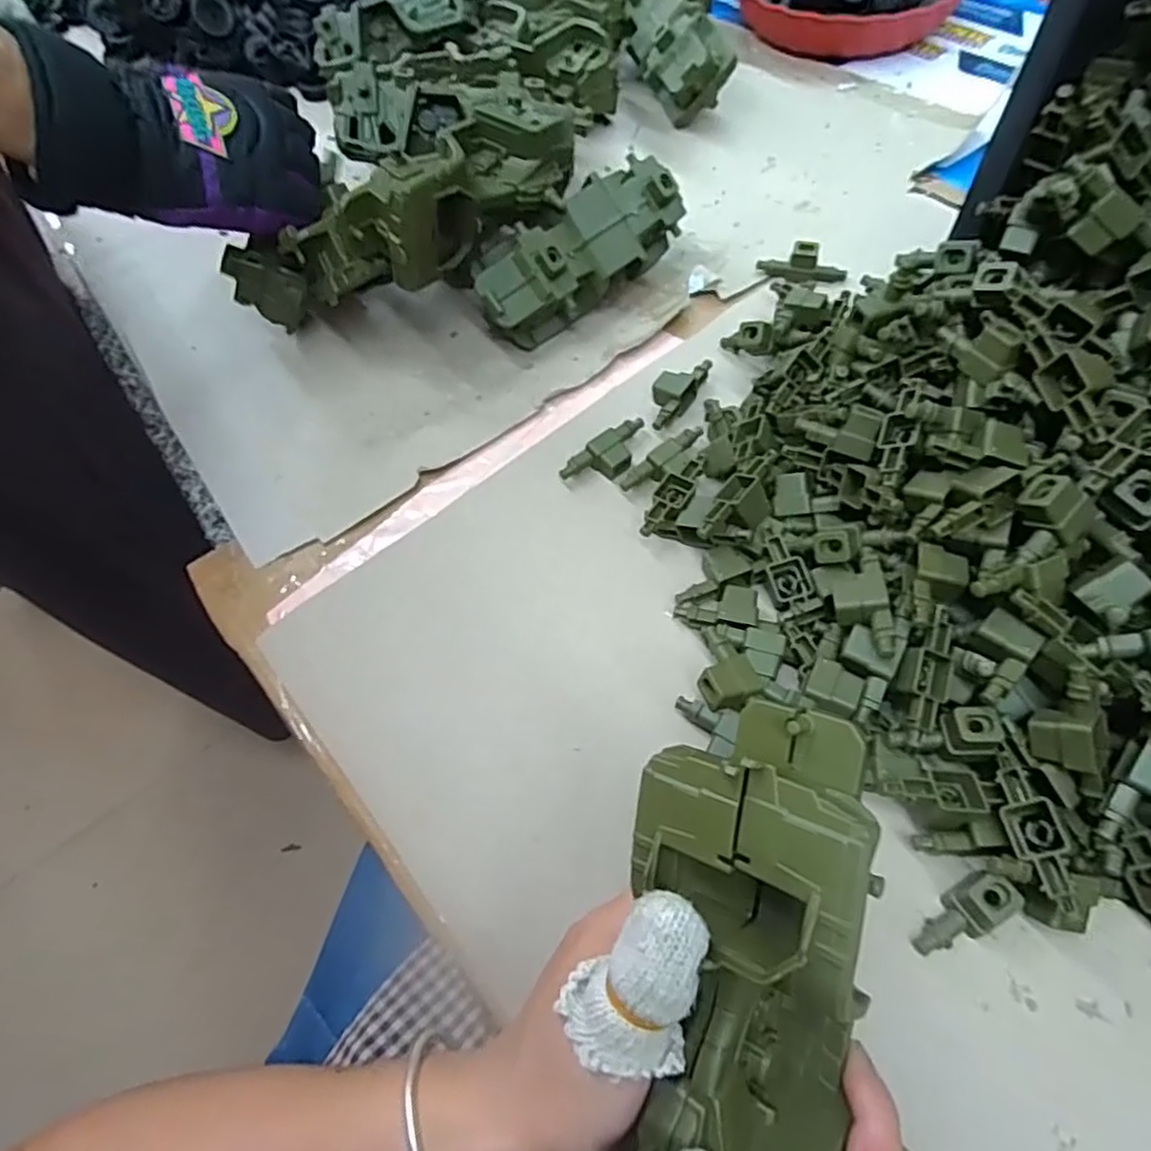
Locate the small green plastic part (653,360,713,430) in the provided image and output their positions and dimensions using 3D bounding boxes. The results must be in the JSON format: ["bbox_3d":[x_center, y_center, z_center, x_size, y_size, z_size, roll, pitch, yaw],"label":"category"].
[{"bbox_3d":[0.070,-0.128,0.483,0.025,0.019,0.067,34,68,22],"label":"small green plastic part"}]

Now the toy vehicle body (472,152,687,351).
[{"bbox_3d":[0.005,-0.242,0.535,0.056,0.074,0.182,38,70,24],"label":"toy vehicle body"}]

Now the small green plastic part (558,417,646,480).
[{"bbox_3d":[0.024,-0.079,0.460,0.067,0.022,0.026,-35,62,-15],"label":"small green plastic part"}]

